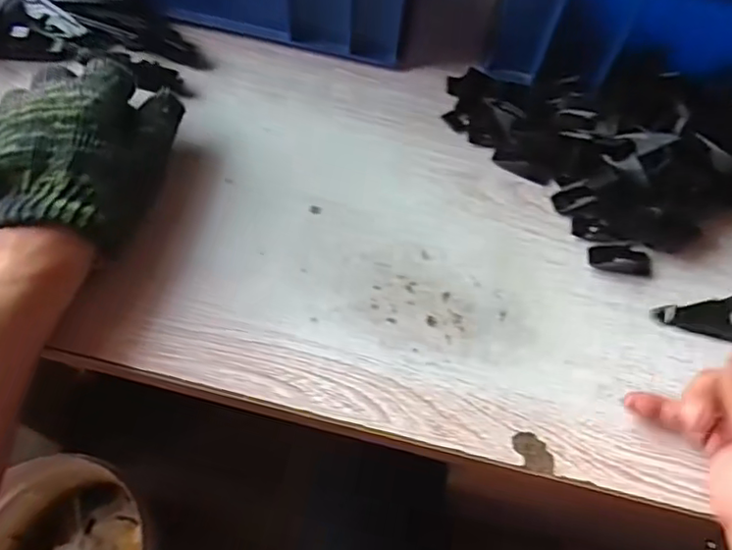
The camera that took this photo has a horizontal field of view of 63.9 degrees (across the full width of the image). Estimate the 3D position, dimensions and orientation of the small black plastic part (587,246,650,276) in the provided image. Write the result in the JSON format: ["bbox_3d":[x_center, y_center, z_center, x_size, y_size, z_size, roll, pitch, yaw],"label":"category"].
[{"bbox_3d":[0.173,-0.010,0.398,0.042,0.007,0.017,6,62,-1],"label":"small black plastic part"}]

